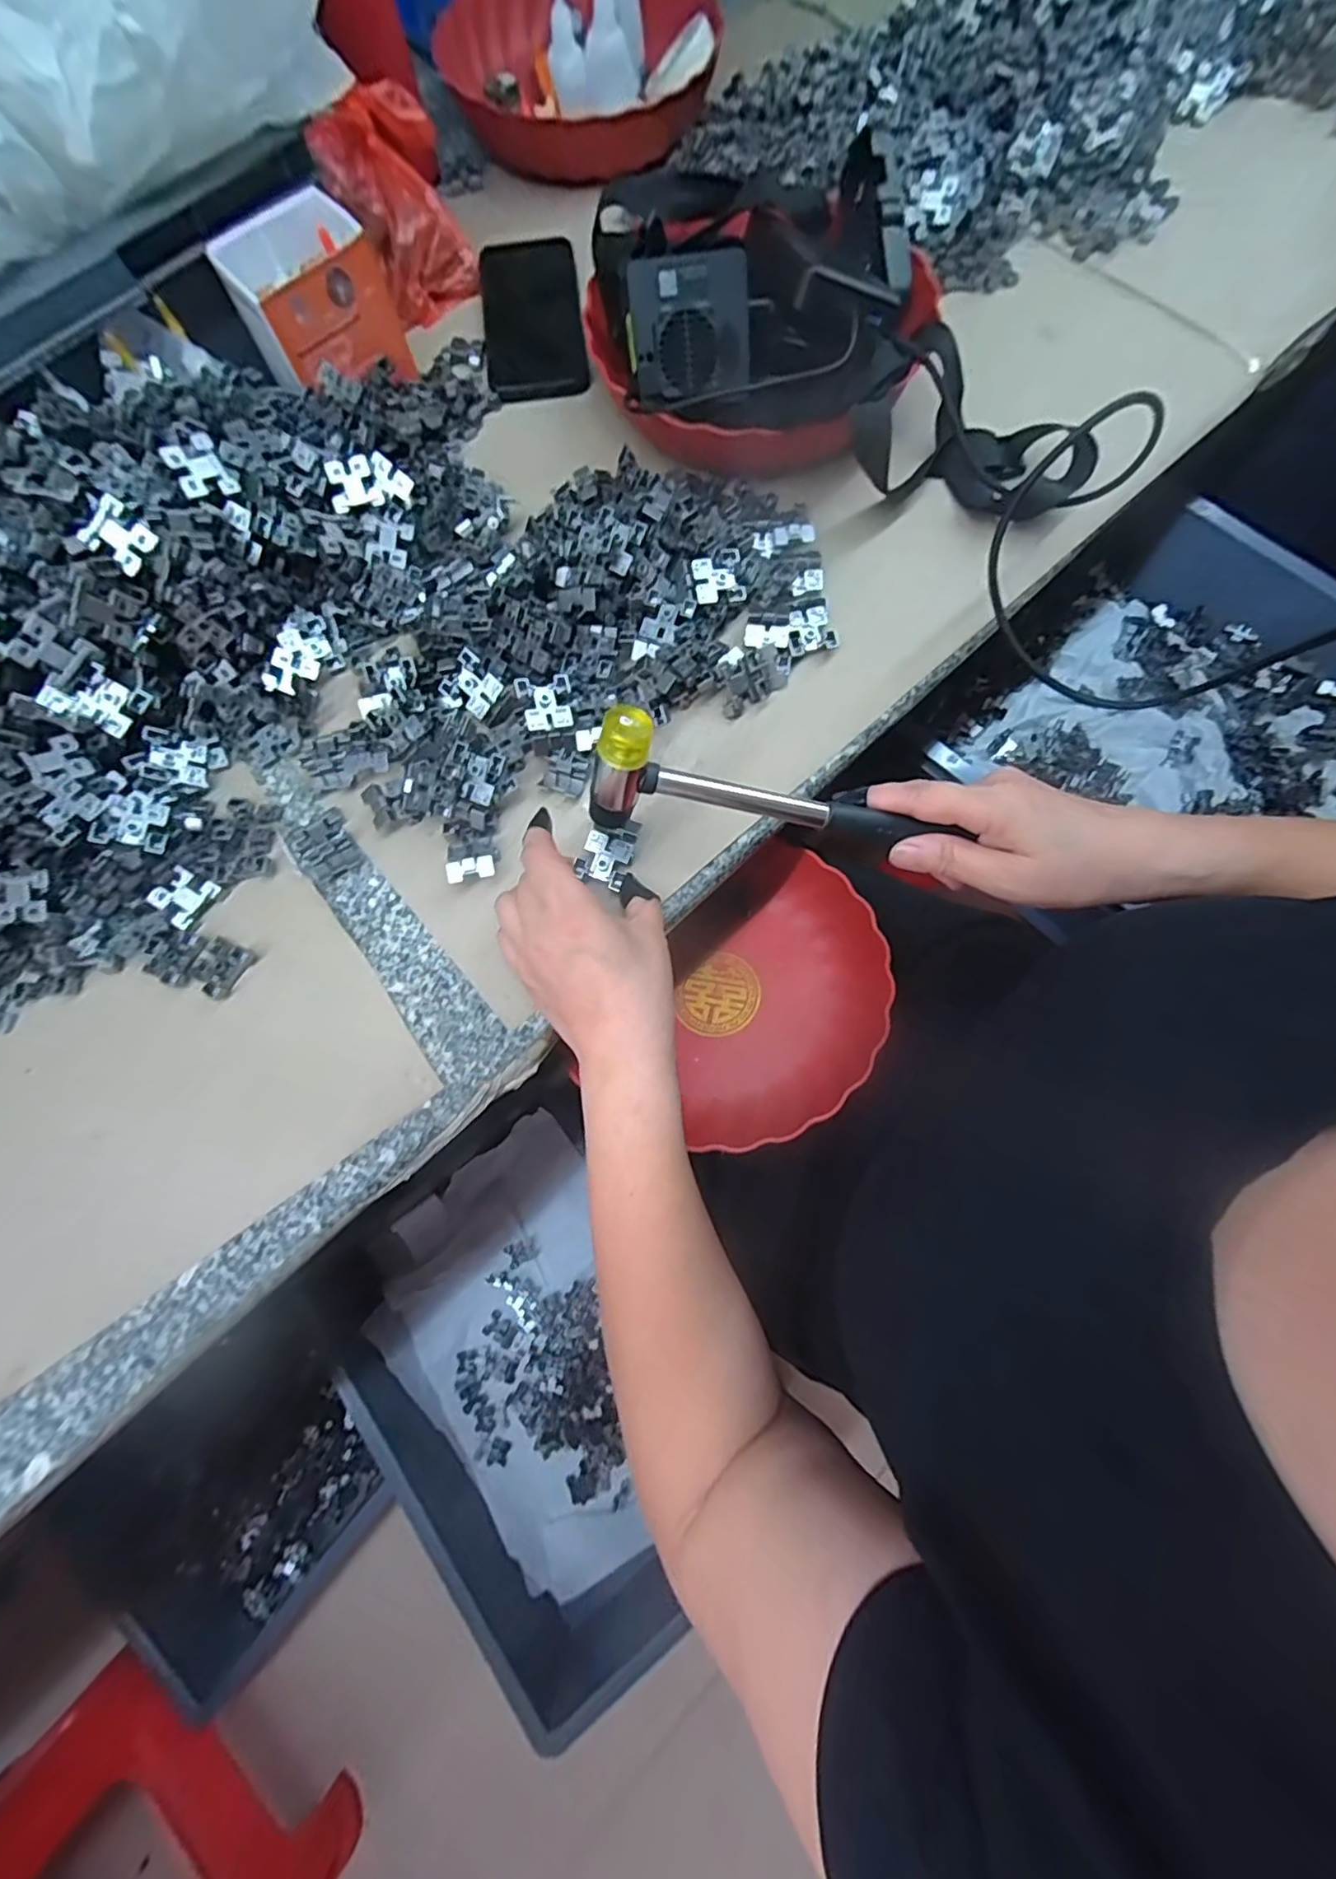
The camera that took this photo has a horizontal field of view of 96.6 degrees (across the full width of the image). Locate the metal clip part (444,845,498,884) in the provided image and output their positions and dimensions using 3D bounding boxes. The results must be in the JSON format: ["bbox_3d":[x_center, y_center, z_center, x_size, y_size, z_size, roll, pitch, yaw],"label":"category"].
[{"bbox_3d":[-0.118,-0.046,0.361,0.029,0.018,0.026,-10,75,-1],"label":"metal clip part"}]

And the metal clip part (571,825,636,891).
[{"bbox_3d":[-0.037,-0.050,0.357,0.029,0.007,0.034,19,77,6],"label":"metal clip part"}]

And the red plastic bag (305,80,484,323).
[{"bbox_3d":[-0.209,-0.570,0.463,0.088,0.075,0.115,-19,76,-3],"label":"red plastic bag"}]

